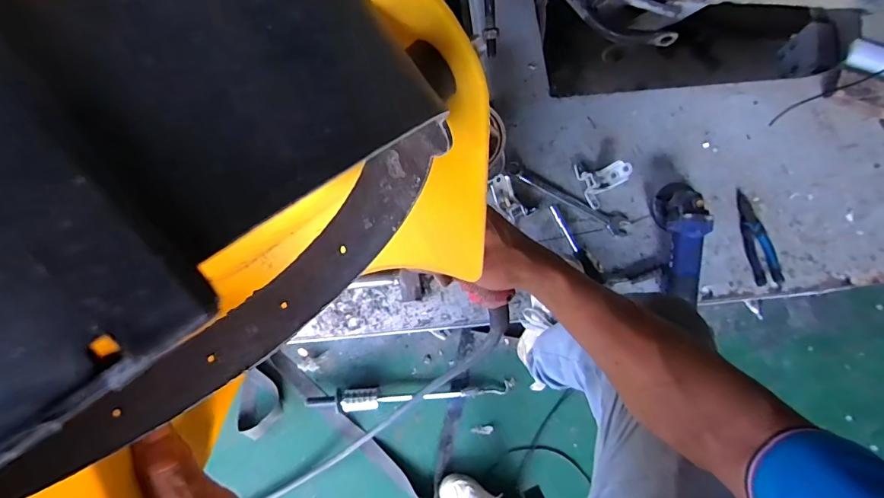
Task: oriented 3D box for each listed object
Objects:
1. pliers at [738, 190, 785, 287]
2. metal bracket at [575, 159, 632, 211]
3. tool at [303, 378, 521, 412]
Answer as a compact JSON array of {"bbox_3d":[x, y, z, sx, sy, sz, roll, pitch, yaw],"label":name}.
[{"bbox_3d":[0.668,-0.029,0.905,0.060,0.024,0.204,-6,76,-1],"label":"pliers"},{"bbox_3d":[0.351,-0.150,0.917,0.097,0.050,0.106,-14,77,-3],"label":"metal bracket"},{"bbox_3d":[-0.094,0.449,1.328,0.647,0.053,0.065,-6,76,-1],"label":"tool"}]

